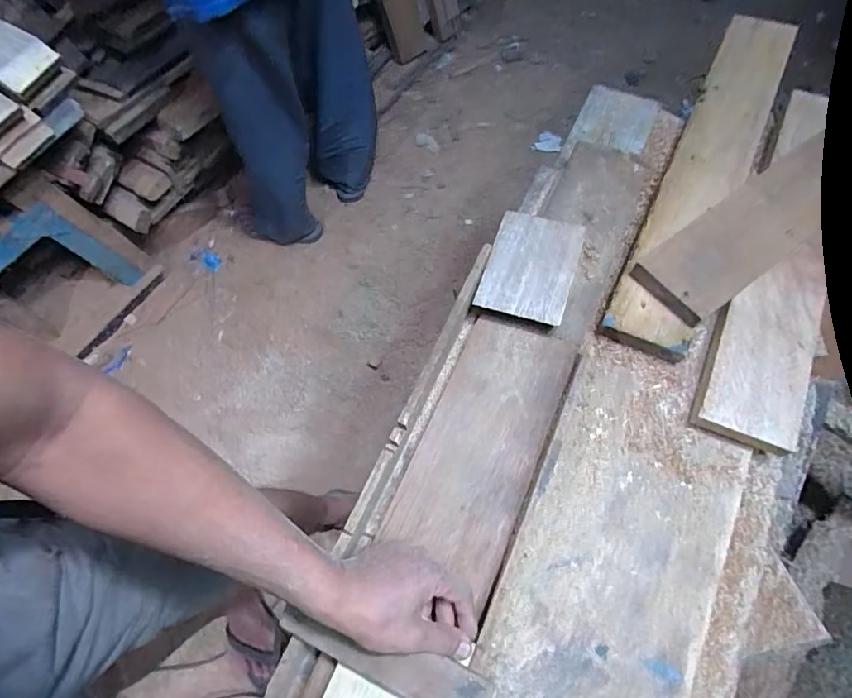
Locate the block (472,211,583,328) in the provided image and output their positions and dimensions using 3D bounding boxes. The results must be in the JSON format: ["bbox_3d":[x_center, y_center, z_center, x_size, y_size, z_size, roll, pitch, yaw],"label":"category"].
[{"bbox_3d":[0.129,-0.103,0.590,0.102,0.025,0.148,17,70,11],"label":"block"}]

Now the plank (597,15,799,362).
[{"bbox_3d":[0.434,-0.292,0.728,0.108,0.032,0.692,22,67,21],"label":"plank"}]

